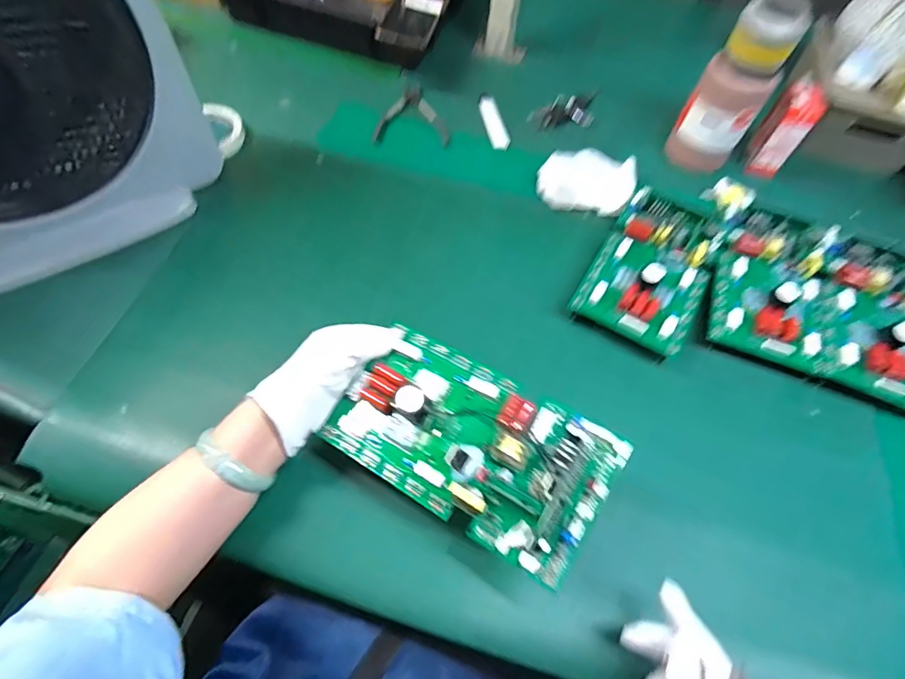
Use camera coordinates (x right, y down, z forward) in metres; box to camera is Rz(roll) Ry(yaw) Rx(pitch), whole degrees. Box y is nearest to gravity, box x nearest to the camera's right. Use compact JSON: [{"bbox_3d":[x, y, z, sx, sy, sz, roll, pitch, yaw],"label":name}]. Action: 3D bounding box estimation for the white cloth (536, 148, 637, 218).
[{"bbox_3d":[0.187,-0.224,0.656,0.127,0.028,0.106,13,60,4],"label":"white cloth"}]

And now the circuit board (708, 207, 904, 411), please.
[{"bbox_3d":[0.434,-0.052,0.562,0.239,0.048,0.225,20,61,7],"label":"circuit board"}]

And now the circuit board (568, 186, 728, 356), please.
[{"bbox_3d":[0.238,-0.090,0.550,0.125,0.035,0.203,30,63,13],"label":"circuit board"}]

